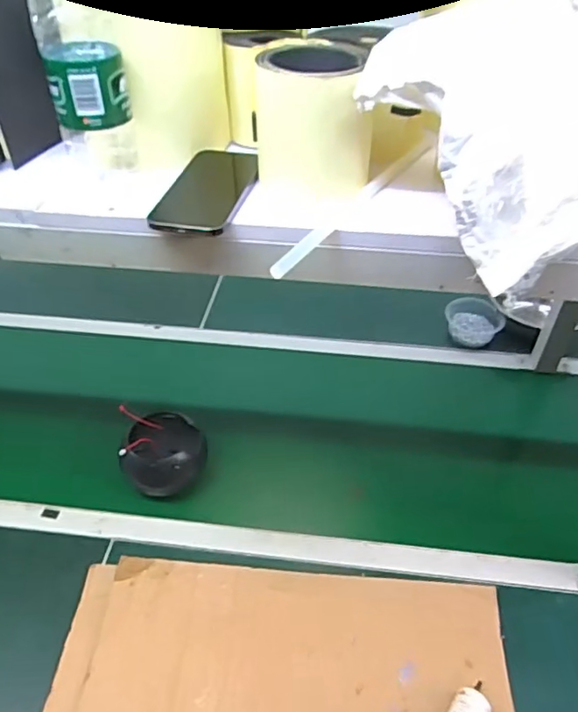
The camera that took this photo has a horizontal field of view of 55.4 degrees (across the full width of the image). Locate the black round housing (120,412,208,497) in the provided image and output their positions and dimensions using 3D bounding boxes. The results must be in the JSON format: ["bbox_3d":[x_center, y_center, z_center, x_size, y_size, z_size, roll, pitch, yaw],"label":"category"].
[{"bbox_3d":[-0.192,0.138,0.851,0.119,0.100,0.124,0,44,0],"label":"black round housing"}]

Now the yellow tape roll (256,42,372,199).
[{"bbox_3d":[0.025,-0.220,0.510,0.102,0.100,0.103,5,42,4],"label":"yellow tape roll"}]

